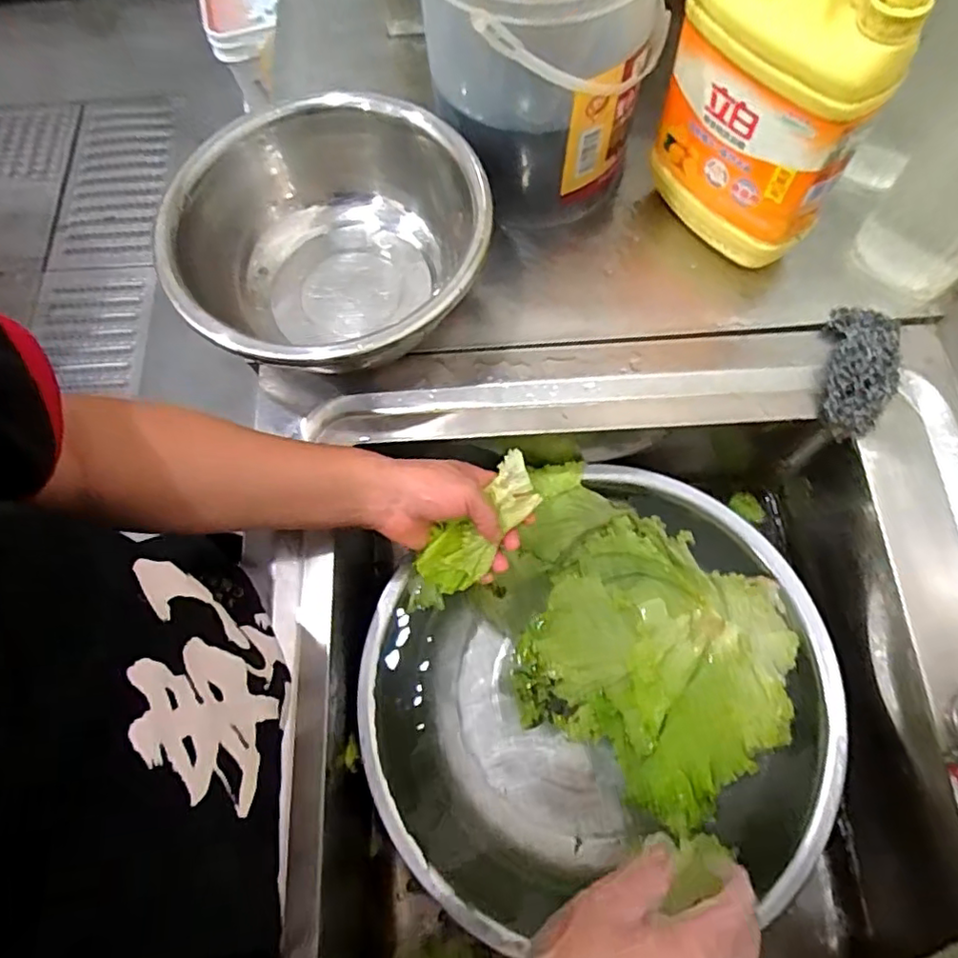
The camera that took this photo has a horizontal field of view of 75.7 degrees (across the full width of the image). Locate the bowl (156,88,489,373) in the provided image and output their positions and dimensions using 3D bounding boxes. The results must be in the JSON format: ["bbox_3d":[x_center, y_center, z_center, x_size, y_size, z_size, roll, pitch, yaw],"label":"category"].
[{"bbox_3d":[-0.104,-0.167,0.469,0.217,0.106,0.208,-1,69,3],"label":"bowl"}]

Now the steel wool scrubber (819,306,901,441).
[{"bbox_3d":[0.288,-0.079,0.467,0.043,0.027,0.095,8,88,6],"label":"steel wool scrubber"}]

